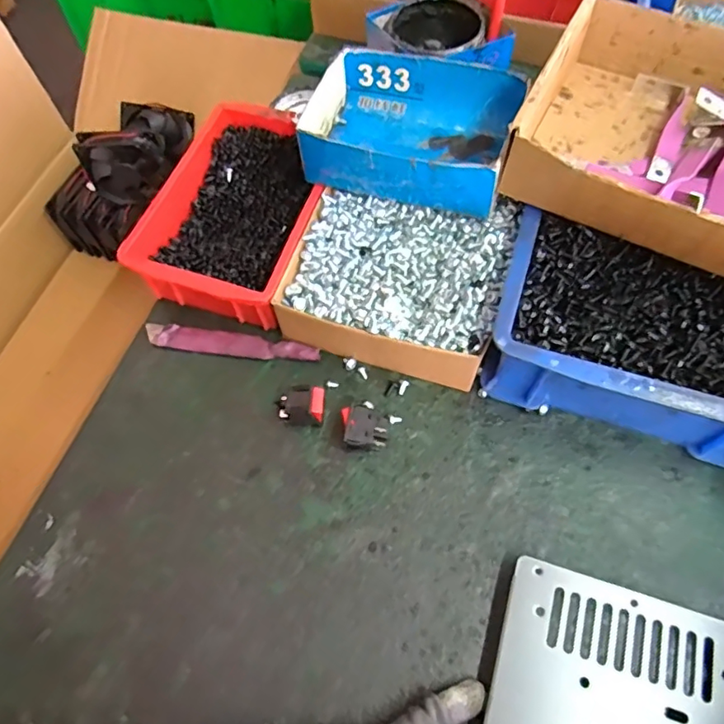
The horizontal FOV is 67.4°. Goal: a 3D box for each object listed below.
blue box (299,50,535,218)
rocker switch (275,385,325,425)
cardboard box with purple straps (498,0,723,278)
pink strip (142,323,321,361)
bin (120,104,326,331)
[{"bbox_3d":[0.040,-0.185,0.439,0.155,0.054,0.122,16,65,10],"label":"blue box"},{"bbox_3d":[-0.044,0.033,0.408,0.034,0.031,0.020,9,64,7],"label":"rocker switch"},{"bbox_3d":[0.231,-0.159,0.387,0.213,0.057,0.189,24,67,14],"label":"cardboard box with purple straps"},{"bbox_3d":[-0.108,-0.015,0.449,0.145,0.011,0.020,8,64,7],"label":"pink strip"},{"bbox_3d":[-0.097,-0.129,0.476,0.130,0.061,0.198,17,65,11],"label":"bin"}]

